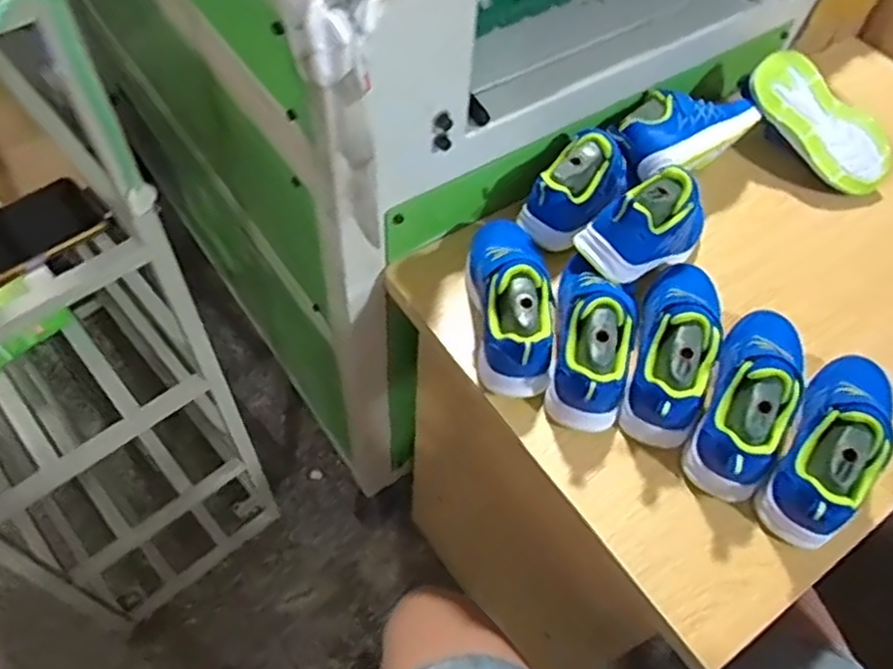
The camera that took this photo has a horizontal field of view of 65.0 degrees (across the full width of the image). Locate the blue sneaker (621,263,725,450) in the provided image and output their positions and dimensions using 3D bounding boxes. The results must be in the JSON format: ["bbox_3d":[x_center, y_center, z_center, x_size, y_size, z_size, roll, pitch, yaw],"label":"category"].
[{"bbox_3d":[0.218,0.003,0.651,0.076,0.081,0.200,21,57,9],"label":"blue sneaker"}]

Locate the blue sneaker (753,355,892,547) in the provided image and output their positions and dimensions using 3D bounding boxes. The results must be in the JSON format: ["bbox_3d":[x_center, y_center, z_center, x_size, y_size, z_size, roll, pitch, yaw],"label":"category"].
[{"bbox_3d":[0.337,0.088,0.603,0.070,0.084,0.203,29,59,14],"label":"blue sneaker"}]

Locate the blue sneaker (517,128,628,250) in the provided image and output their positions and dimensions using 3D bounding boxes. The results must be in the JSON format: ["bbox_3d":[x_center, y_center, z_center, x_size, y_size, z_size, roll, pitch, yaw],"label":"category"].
[{"bbox_3d":[0.143,-0.162,0.743,0.072,0.073,0.137,38,61,19],"label":"blue sneaker"}]

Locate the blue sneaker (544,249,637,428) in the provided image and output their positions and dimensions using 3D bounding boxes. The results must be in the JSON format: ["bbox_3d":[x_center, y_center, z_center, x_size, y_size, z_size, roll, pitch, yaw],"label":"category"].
[{"bbox_3d":[0.136,-0.001,0.650,0.073,0.087,0.160,12,56,3],"label":"blue sneaker"}]

